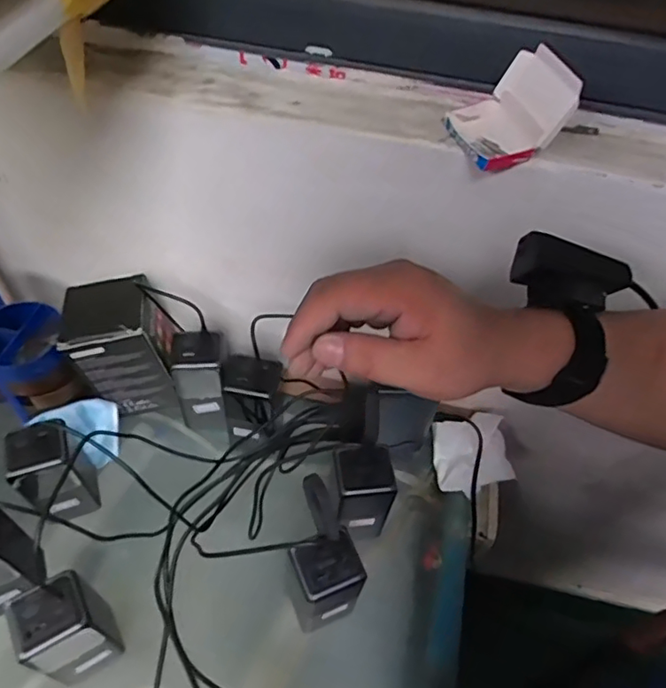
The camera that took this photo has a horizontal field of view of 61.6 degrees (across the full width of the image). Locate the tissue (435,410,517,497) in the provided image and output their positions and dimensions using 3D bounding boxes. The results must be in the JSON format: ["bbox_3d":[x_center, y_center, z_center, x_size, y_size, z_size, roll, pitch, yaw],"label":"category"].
[{"bbox_3d":[0.163,0.126,0.651,0.099,0.049,0.083,-15,55,-16],"label":"tissue"}]

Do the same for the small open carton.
[{"bbox_3d":[0.131,-0.181,0.426,0.068,0.065,0.070,-17,56,-18],"label":"small open carton"}]

